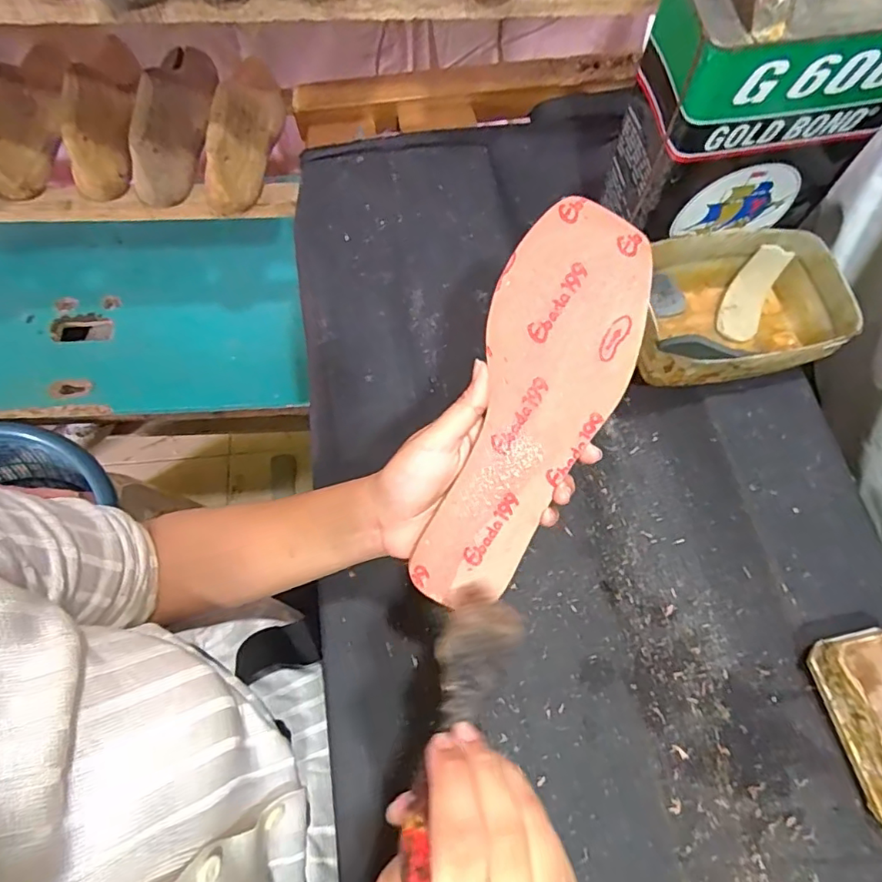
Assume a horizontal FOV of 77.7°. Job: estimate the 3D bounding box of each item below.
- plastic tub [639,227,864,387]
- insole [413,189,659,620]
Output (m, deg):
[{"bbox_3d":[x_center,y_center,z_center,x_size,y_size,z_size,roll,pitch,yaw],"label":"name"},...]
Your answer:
[{"bbox_3d":[0.261,-0.116,0.496,0.190,0.069,0.128,-9,69,-4],"label":"plastic tub"},{"bbox_3d":[0.054,-0.015,0.313,0.081,0.005,0.232,18,95,4],"label":"insole"}]

